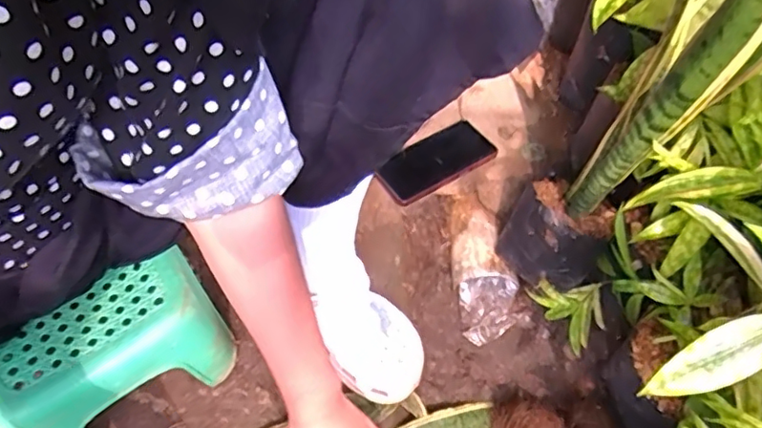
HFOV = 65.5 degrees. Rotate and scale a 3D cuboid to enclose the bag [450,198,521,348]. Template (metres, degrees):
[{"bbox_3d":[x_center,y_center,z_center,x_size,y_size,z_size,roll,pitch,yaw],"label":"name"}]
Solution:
[{"bbox_3d":[0.131,0.068,0.769,0.074,0.050,0.188,-8,82,-6],"label":"bag"}]

